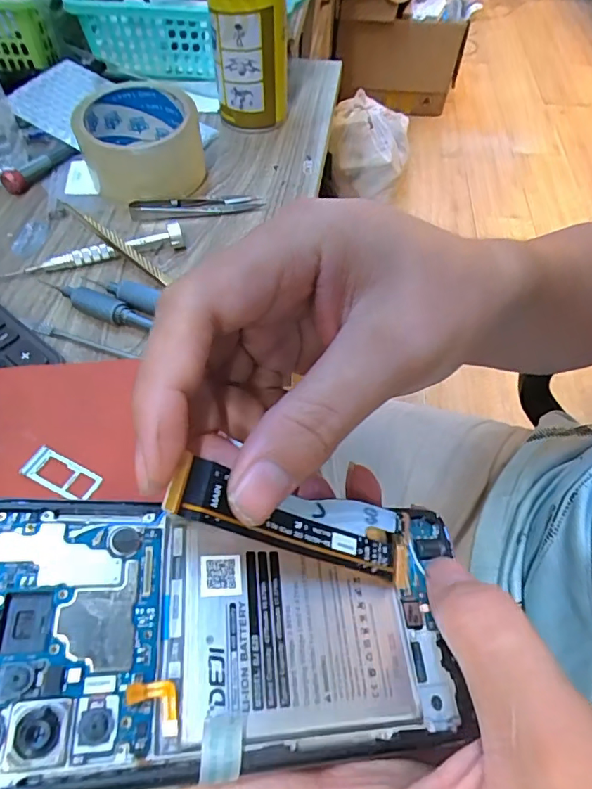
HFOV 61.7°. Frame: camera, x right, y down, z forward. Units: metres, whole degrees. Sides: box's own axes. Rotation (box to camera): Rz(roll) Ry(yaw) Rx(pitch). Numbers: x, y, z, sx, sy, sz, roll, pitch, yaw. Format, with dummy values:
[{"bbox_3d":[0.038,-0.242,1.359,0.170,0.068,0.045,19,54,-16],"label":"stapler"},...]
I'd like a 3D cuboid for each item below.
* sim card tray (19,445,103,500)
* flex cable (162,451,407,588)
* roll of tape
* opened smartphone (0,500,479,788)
[{"bbox_3d":[-0.104,0.035,0.220,0.035,0.004,0.014,24,58,15],"label":"sim card tray"},{"bbox_3d":[0.002,0.039,0.157,0.086,0.004,0.023,27,59,-24],"label":"flex cable"},{"bbox_3d":[-0.126,-0.211,0.410,0.092,0.053,0.092,-10,56,-8],"label":"roll of tape"},{"bbox_3d":[-0.019,0.070,0.147,0.151,0.007,0.074,9,53,-15],"label":"opened smartphone"}]

